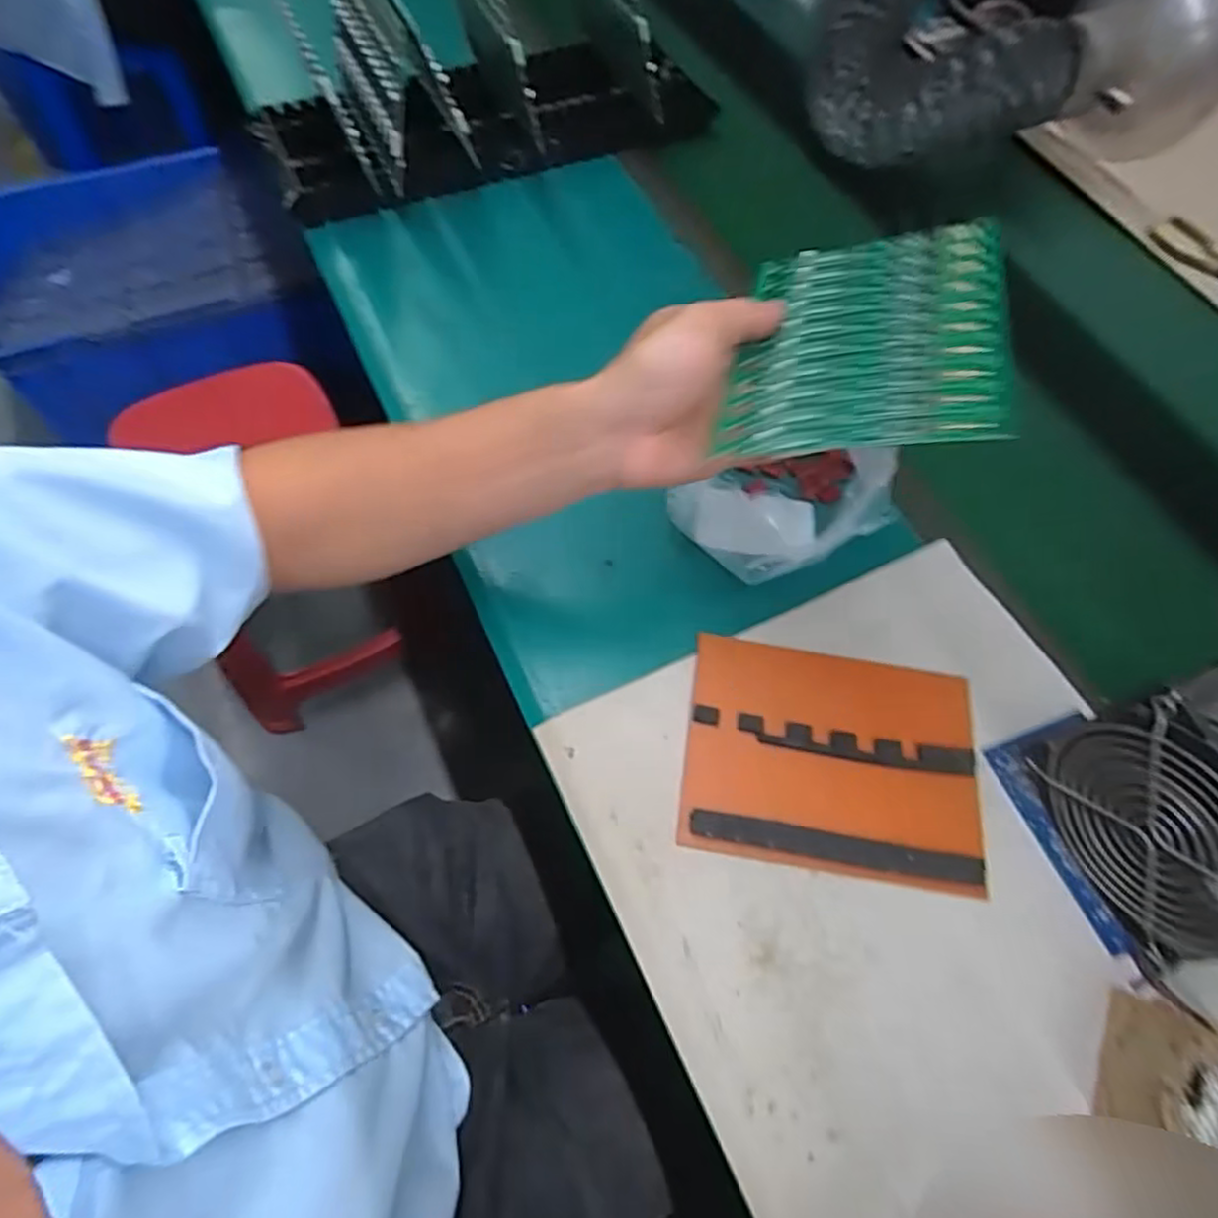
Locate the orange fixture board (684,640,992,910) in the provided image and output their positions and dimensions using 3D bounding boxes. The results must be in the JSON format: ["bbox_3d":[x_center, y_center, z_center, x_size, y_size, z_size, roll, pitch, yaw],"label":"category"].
[{"bbox_3d":[0.132,0.088,0.415,0.168,0.008,0.131,10,62,1],"label":"orange fixture board"}]

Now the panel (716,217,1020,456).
[{"bbox_3d":[0.122,-0.132,0.340,0.119,0.007,0.153,1,57,23],"label":"panel"}]

